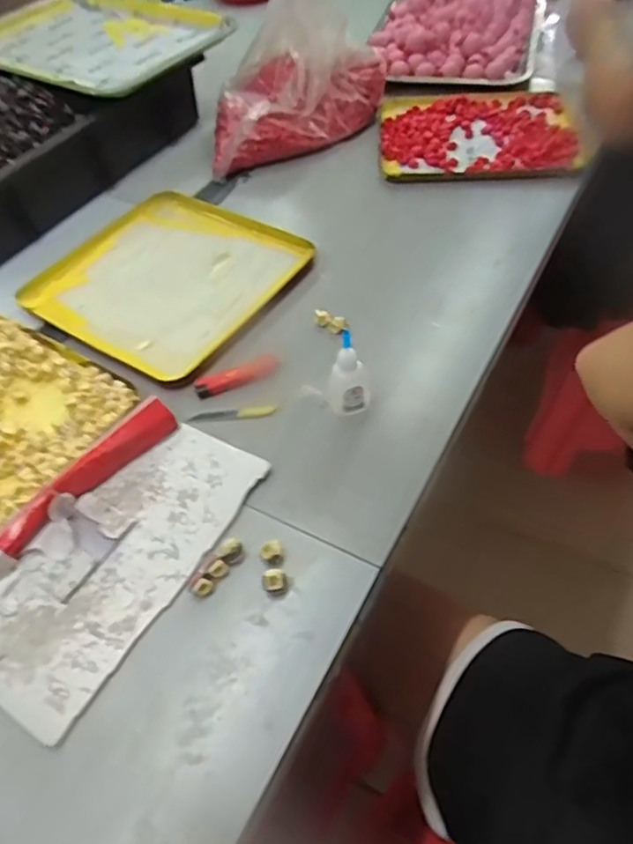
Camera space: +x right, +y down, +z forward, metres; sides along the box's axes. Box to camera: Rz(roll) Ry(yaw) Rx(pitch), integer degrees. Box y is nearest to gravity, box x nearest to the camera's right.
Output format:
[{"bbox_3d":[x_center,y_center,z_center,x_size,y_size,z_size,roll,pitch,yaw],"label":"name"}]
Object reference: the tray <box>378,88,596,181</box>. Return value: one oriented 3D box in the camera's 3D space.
[{"bbox_3d":[0.215,-0.390,0.800,0.255,0.022,0.231,0,52,7],"label":"tray"}]

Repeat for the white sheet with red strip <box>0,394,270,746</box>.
[{"bbox_3d":[-0.155,0.088,0.443,0.129,0.024,0.235,24,59,23],"label":"white sheet with red strip"}]

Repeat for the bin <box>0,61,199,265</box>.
[{"bbox_3d":[-0.390,-0.371,0.768,0.269,0.100,0.416,23,58,23],"label":"bin"}]

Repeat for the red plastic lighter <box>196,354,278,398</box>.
[{"bbox_3d":[-0.073,-0.042,0.546,0.077,0.014,0.020,-19,52,-8],"label":"red plastic lighter"}]

